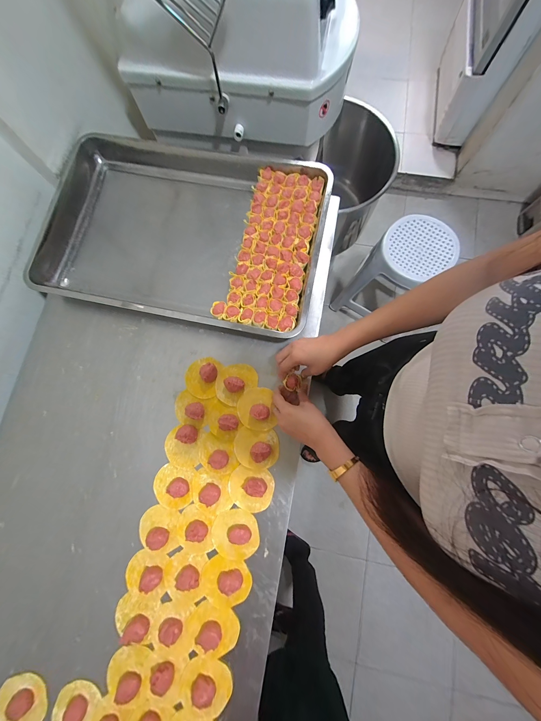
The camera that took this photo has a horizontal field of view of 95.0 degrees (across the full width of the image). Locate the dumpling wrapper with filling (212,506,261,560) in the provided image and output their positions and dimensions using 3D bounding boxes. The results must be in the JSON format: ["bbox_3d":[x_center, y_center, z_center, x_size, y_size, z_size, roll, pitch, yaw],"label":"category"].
[{"bbox_3d":[-0.063,0.312,0.439,0.084,0.022,0.080,-1,79,4],"label":"dumpling wrapper with filling"}]

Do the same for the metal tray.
[{"bbox_3d":[-0.195,-0.285,0.542,0.609,0.071,0.403,11,80,6],"label":"metal tray"}]

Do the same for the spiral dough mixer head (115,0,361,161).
[{"bbox_3d":[-0.051,-0.794,0.577,0.495,0.345,0.406,15,81,6],"label":"spiral dough mixer head"}]

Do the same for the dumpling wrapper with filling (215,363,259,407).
[{"bbox_3d":[-0.072,0.040,0.489,0.088,0.024,0.070,-42,80,-4],"label":"dumpling wrapper with filling"}]

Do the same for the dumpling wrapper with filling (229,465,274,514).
[{"bbox_3d":[-0.037,0.236,0.451,0.082,0.021,0.073,9,80,5],"label":"dumpling wrapper with filling"}]

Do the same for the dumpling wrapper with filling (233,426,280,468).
[{"bbox_3d":[-0.026,0.164,0.462,0.085,0.024,0.070,3,80,4],"label":"dumpling wrapper with filling"}]

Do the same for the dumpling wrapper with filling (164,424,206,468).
[{"bbox_3d":[-0.168,0.162,0.470,0.070,0.022,0.076,7,80,5],"label":"dumpling wrapper with filling"}]

